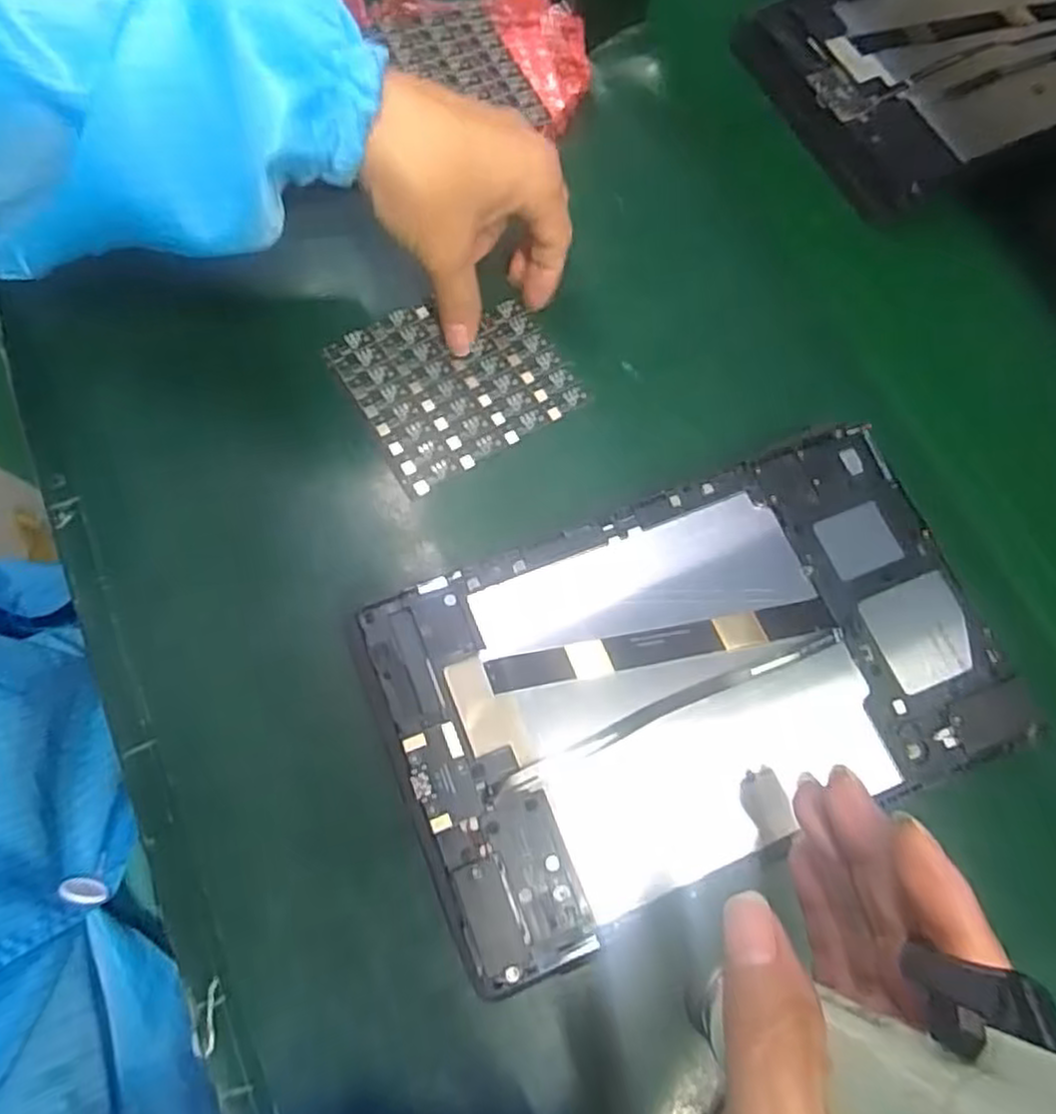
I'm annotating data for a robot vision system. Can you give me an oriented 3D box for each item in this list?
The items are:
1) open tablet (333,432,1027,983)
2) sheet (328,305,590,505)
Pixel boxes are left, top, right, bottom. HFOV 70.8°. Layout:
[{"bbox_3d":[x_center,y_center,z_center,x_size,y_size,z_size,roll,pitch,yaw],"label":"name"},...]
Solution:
[{"bbox_3d":[0.066,0.048,0.299,0.238,0.009,0.146,-21,73,-9],"label":"open tablet"},{"bbox_3d":[-0.035,-0.088,0.364,0.098,0.004,0.091,-29,75,-11],"label":"sheet"}]

